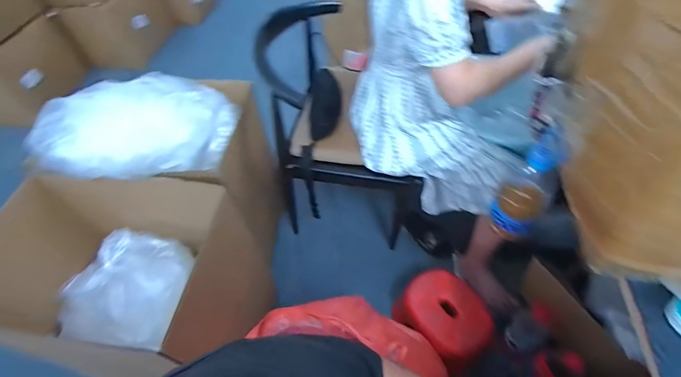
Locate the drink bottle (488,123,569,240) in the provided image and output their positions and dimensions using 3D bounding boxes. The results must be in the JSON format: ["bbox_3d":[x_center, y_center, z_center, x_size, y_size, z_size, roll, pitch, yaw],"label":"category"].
[{"bbox_3d":[0.359,0.001,0.701,0.091,0.253,0.068,32,60,28],"label":"drink bottle"}]

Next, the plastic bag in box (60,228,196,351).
[{"bbox_3d":[-0.548,0.254,0.950,0.207,0.146,0.296,10,52,14],"label":"plastic bag in box"}]

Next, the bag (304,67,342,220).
[{"bbox_3d":[-0.065,-0.147,1.185,0.102,0.176,0.481,9,86,13],"label":"bag"}]

